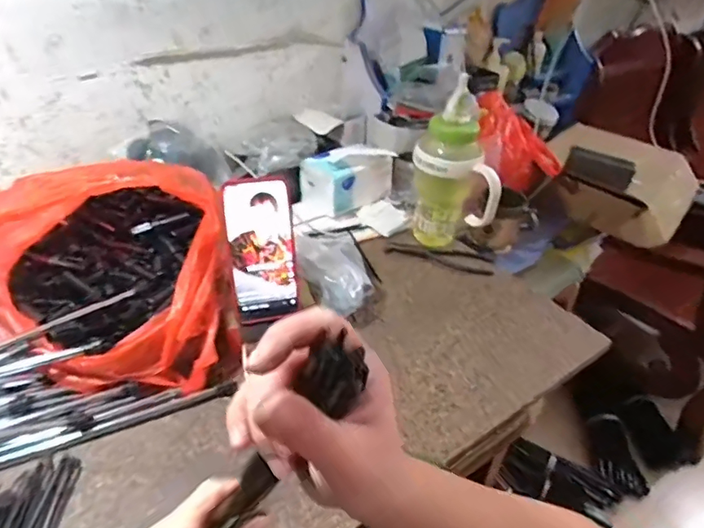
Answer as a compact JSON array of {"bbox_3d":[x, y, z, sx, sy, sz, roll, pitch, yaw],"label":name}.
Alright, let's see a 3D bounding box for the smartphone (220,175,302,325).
[{"bbox_3d":[-0.103,-0.016,0.574,0.075,0.162,0.013,-7,9,-13],"label":"smartphone"}]

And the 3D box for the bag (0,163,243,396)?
[{"bbox_3d":[-0.257,-0.004,0.564,0.229,0.181,0.213,7,36,8],"label":"bag"}]

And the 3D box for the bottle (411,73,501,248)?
[{"bbox_3d":[0.155,-0.124,0.770,0.098,0.256,0.128,-9,37,-15],"label":"bottle"}]

